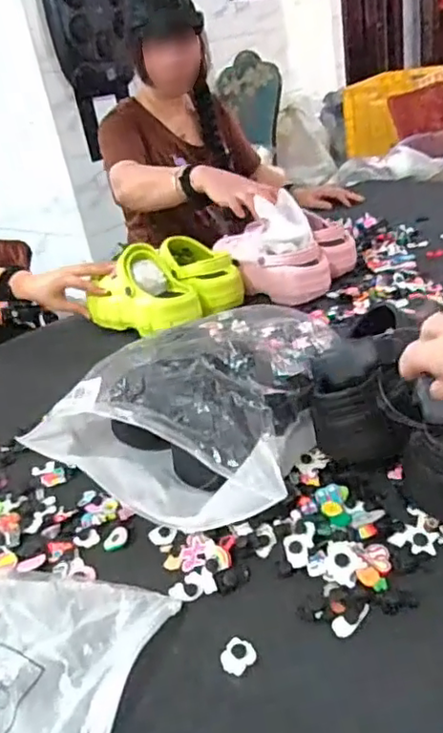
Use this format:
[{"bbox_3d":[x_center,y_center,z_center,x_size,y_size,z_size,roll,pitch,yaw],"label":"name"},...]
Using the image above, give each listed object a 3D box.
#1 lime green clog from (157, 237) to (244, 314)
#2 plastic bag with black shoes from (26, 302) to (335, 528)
[{"bbox_3d":[-0.044,-0.178,1.067,0.122,0.082,0.204,-19,44,-20],"label":"lime green clog"},{"bbox_3d":[-0.027,0.024,0.681,0.265,0.122,0.322,1,30,21],"label":"plastic bag with black shoes"}]

